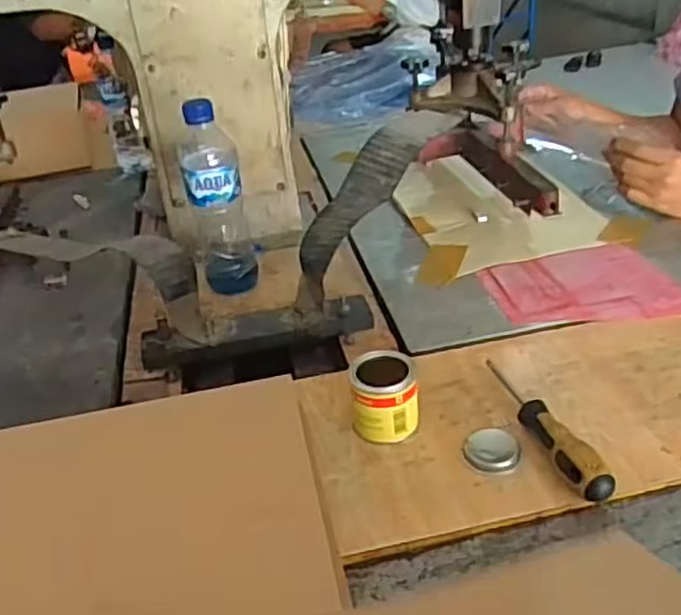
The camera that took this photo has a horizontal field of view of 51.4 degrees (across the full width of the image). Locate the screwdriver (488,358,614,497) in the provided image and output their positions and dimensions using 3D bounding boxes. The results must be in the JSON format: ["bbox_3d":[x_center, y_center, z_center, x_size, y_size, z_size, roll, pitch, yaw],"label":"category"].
[{"bbox_3d":[0.161,0.089,0.579,0.028,0.030,0.181,-12,32,-9],"label":"screwdriver"}]

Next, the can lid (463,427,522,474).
[{"bbox_3d":[0.120,0.114,0.563,0.043,0.015,0.035,-1,32,9],"label":"can lid"}]

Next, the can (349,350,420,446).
[{"bbox_3d":[0.038,0.076,0.596,0.054,0.059,0.051,-5,32,3],"label":"can"}]

